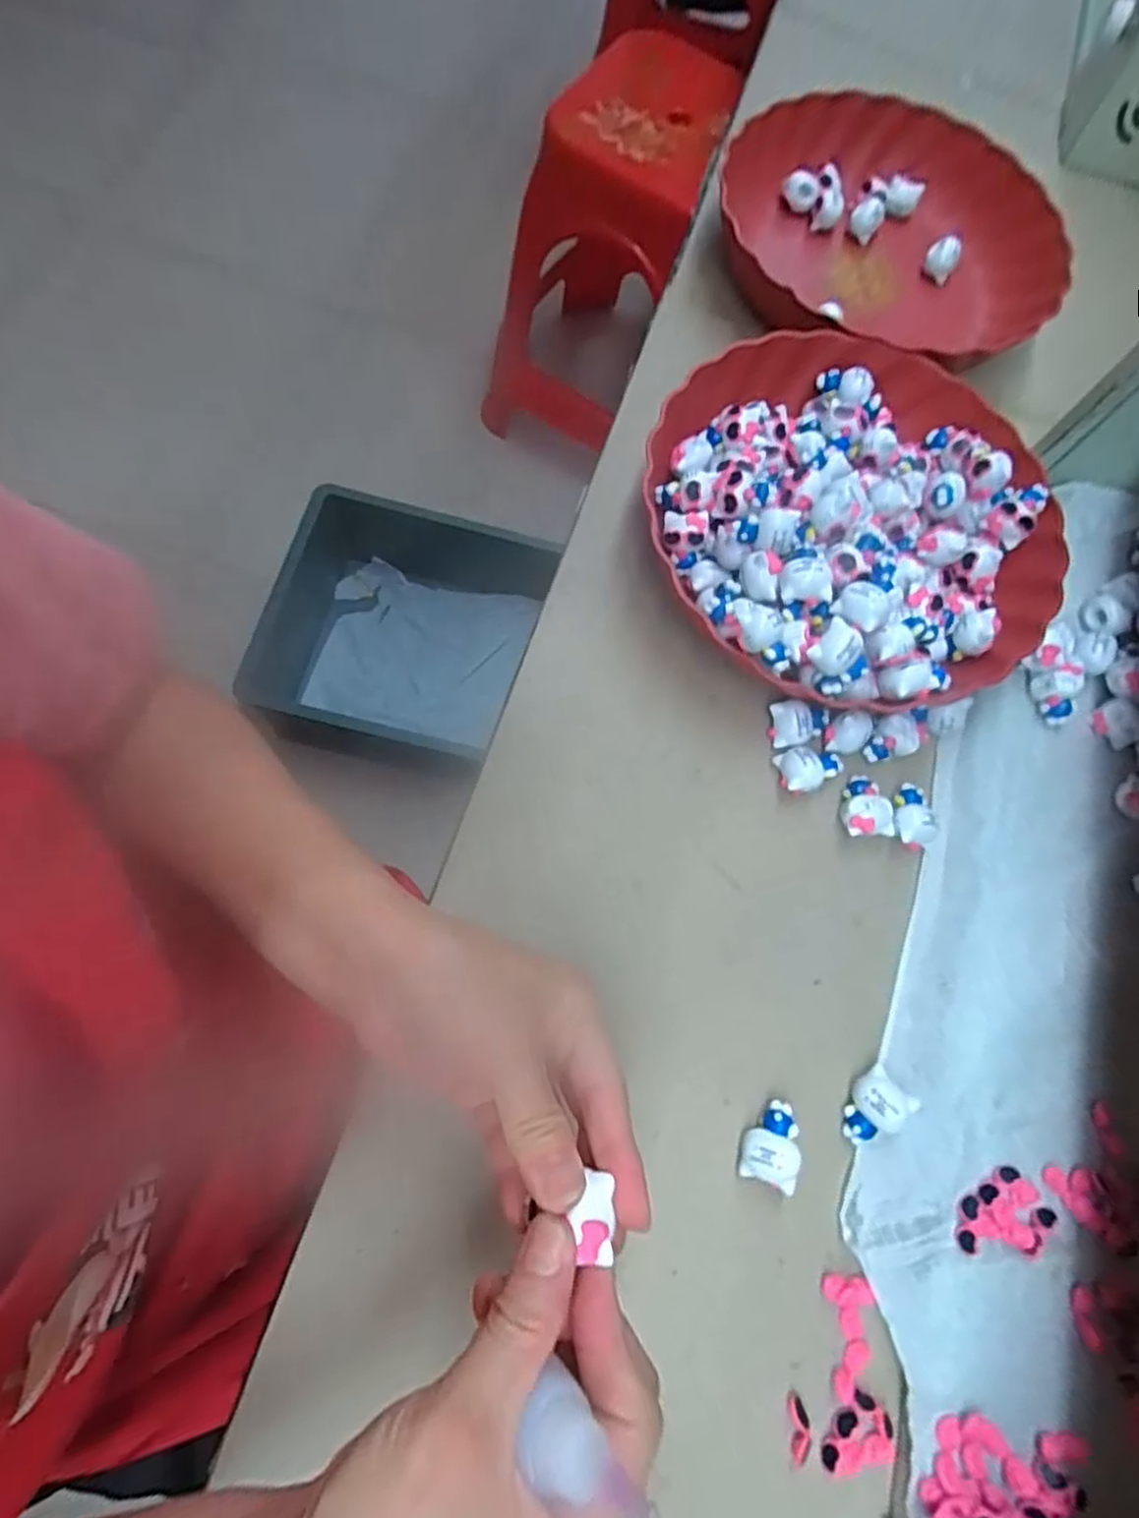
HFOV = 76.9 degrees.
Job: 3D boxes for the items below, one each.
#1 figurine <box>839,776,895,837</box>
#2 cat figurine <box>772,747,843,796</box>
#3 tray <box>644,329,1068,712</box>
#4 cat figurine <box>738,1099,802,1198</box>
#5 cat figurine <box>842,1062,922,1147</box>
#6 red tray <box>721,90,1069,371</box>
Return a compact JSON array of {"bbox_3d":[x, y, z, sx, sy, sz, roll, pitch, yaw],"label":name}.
[{"bbox_3d":[0.161,0.026,0.392,0.027,0.019,0.033,-1,72,-3],"label":"figurine"},{"bbox_3d":[0.130,0.005,0.396,0.037,0.021,0.026,-24,75,-9],"label":"cat figurine"},{"bbox_3d":[0.165,-0.144,0.412,0.233,0.057,0.234,-21,75,-9],"label":"tray"},{"bbox_3d":[0.093,0.178,0.334,0.023,0.023,0.035,17,72,3],"label":"cat figurine"},{"bbox_3d":[0.146,0.166,0.338,0.026,0.012,0.035,42,75,10],"label":"cat figurine"},{"bbox_3d":[0.227,-0.366,0.518,0.238,0.073,0.246,6,72,0],"label":"red tray"}]

